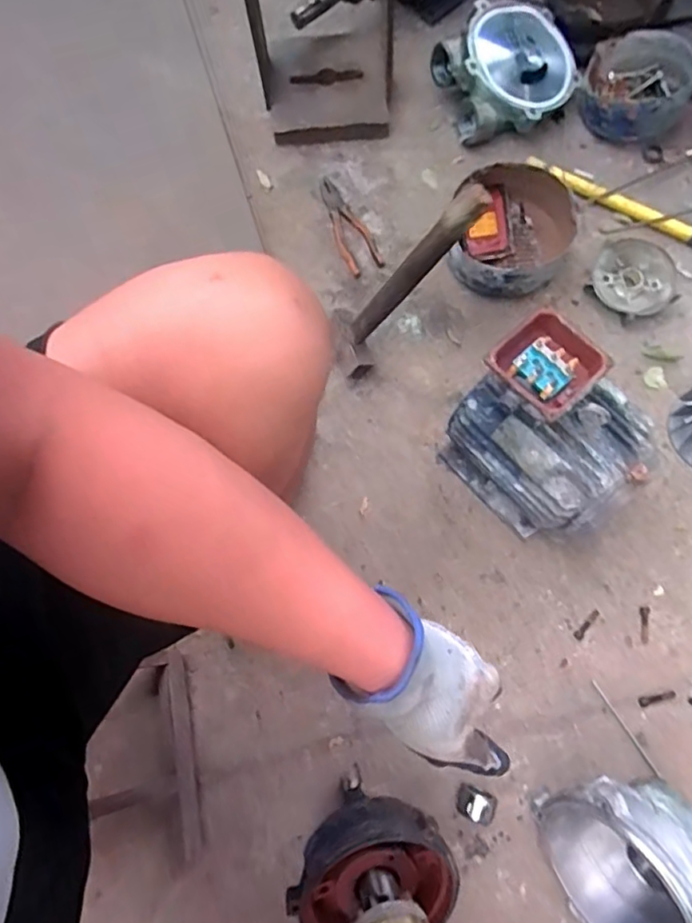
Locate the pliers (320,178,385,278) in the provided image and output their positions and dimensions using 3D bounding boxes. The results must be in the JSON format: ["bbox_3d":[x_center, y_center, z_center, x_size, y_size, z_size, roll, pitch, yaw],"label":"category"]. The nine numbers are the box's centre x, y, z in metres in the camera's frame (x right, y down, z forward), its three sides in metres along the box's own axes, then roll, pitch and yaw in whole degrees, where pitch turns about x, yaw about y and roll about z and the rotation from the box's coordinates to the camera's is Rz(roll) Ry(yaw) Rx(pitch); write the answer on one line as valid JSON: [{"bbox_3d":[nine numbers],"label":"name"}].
[{"bbox_3d":[0.002,-0.394,0.962,0.058,0.013,0.185,-22,75,-4],"label":"pliers"}]

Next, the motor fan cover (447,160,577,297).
[{"bbox_3d":[0.266,-0.355,0.911,0.169,0.089,0.199,16,76,5],"label":"motor fan cover"}]

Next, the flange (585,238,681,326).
[{"bbox_3d":[0.457,-0.286,0.910,0.124,0.034,0.123,0,75,1],"label":"flange"}]

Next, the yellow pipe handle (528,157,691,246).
[{"bbox_3d":[0.473,-0.412,0.946,0.372,0.029,0.035,27,77,8],"label":"yellow pipe handle"}]

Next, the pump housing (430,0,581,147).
[{"bbox_3d":[0.270,-0.649,0.969,0.223,0.118,0.199,-35,77,-8],"label":"pump housing"}]

